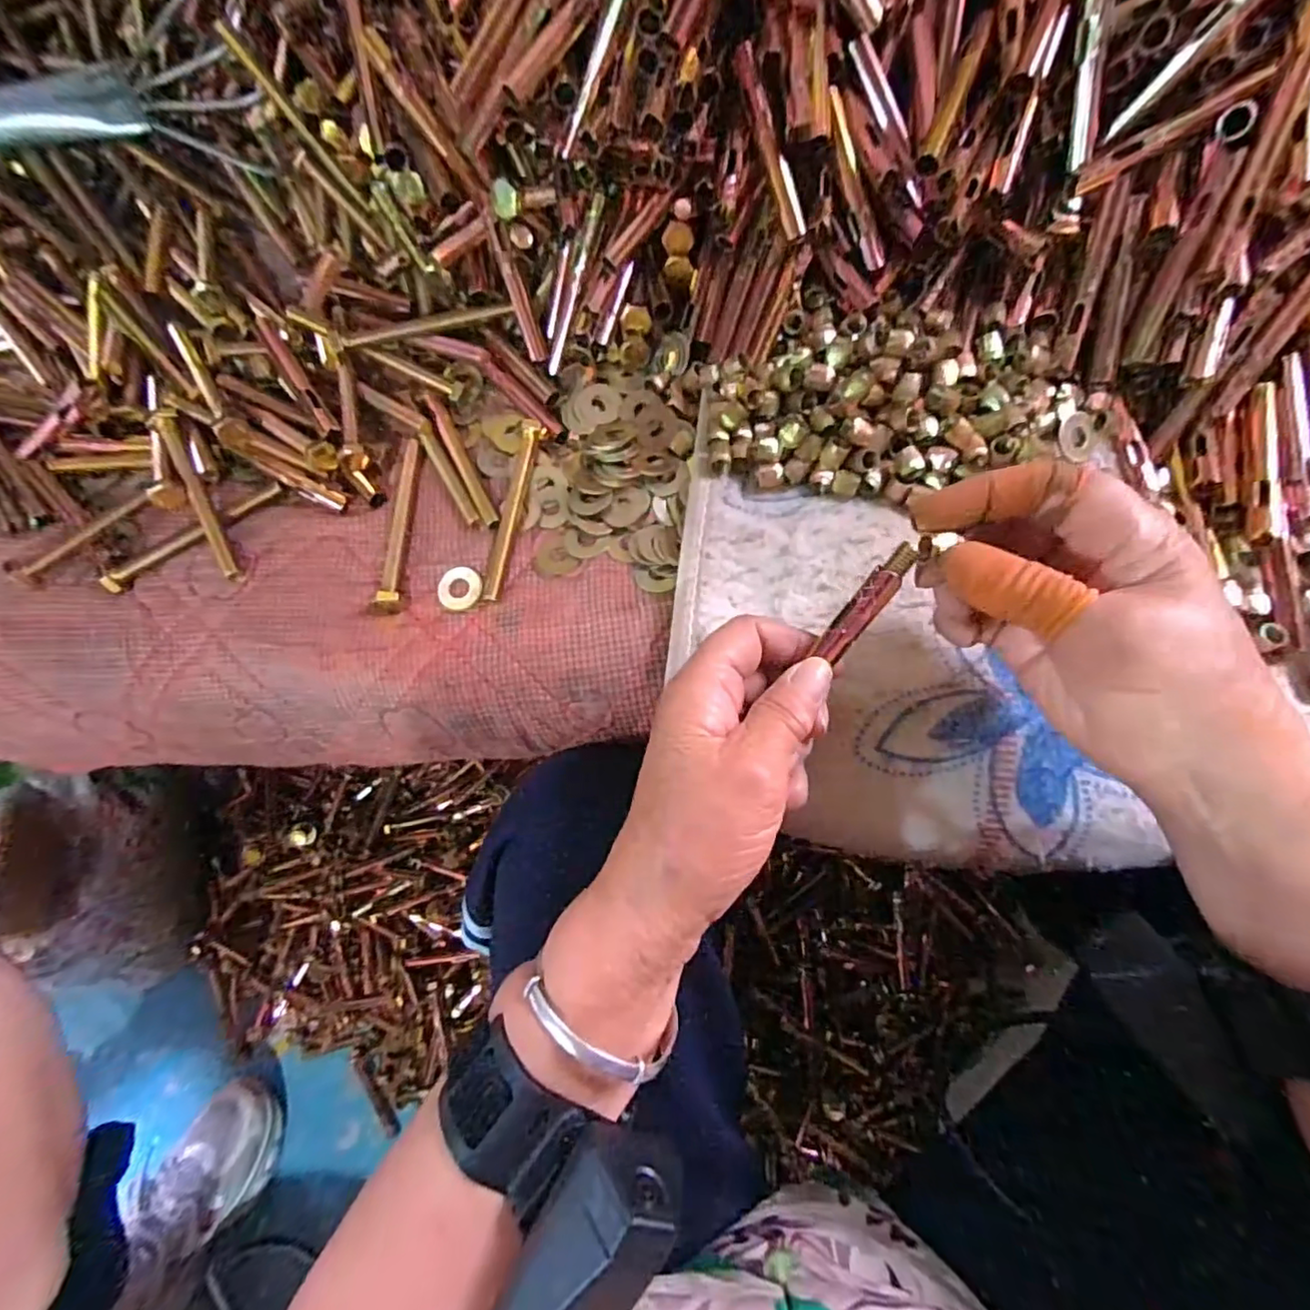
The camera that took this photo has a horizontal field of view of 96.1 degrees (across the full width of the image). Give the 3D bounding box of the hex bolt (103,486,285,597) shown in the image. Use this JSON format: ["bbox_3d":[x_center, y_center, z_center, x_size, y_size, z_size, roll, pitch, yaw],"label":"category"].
[{"bbox_3d":[-0.263,-0.069,0.334,0.107,0.013,0.013,-32,73,-3],"label":"hex bolt"}]

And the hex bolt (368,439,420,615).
[{"bbox_3d":[-0.142,-0.073,0.326,0.014,0.011,0.107,-4,69,5],"label":"hex bolt"}]

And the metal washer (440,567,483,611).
[{"bbox_3d":[-0.104,-0.035,0.314,0.024,0.004,0.023,-2,74,6],"label":"metal washer"}]

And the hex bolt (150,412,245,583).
[{"bbox_3d":[-0.256,-0.090,0.329,0.010,0.014,0.107,-26,80,1],"label":"hex bolt"}]

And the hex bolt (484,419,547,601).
[{"bbox_3d":[-0.077,-0.081,0.323,0.010,0.012,0.106,9,75,9],"label":"hex bolt"}]

